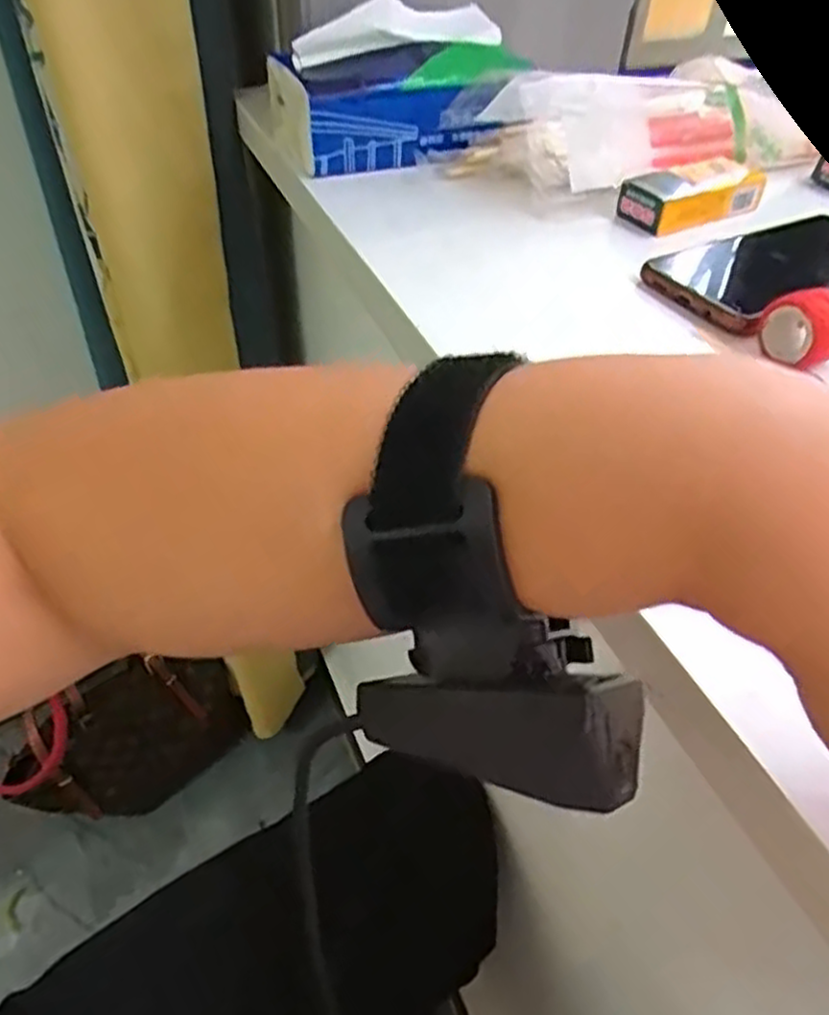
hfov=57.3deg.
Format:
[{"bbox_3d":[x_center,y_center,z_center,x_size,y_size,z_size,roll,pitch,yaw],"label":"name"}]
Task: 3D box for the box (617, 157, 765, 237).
[{"bbox_3d":[0.182,-0.202,0.497,0.097,0.026,0.043,-22,50,-23],"label":"box"}]

